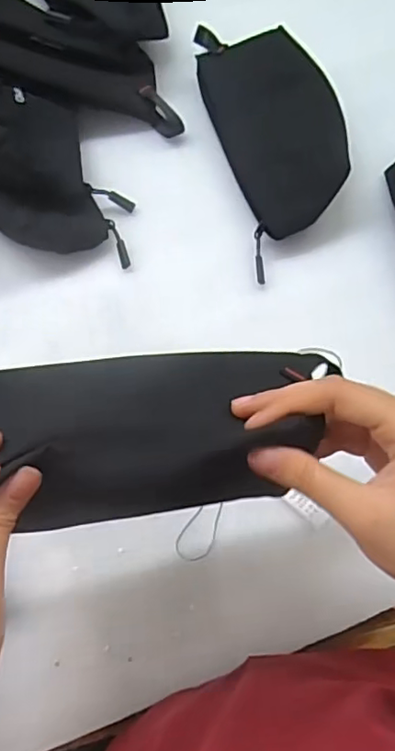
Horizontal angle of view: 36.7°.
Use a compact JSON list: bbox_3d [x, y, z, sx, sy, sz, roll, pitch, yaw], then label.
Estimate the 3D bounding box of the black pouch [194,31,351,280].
[{"bbox_3d":[0.070,-0.214,0.518,0.098,0.034,0.212,-14,74,-4],"label":"black pouch"}]

